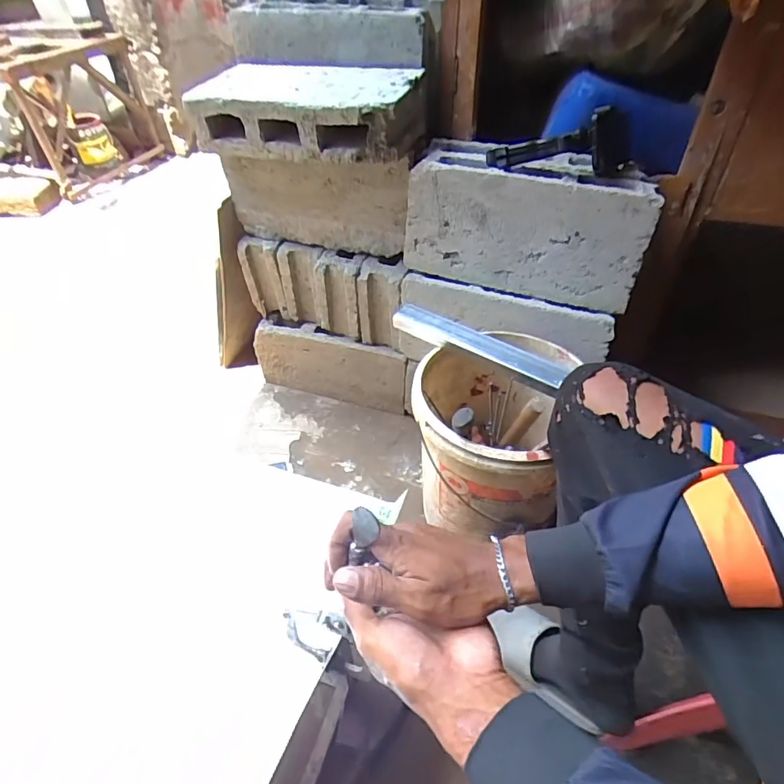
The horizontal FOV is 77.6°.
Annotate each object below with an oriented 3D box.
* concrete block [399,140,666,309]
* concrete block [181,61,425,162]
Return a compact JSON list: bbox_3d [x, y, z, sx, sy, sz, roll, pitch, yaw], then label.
[{"bbox_3d":[0.242,-0.310,0.873,0.390,0.192,0.188,17,45,18],"label":"concrete block"},{"bbox_3d":[-0.156,-0.516,0.890,0.402,0.108,0.225,15,45,15],"label":"concrete block"}]

